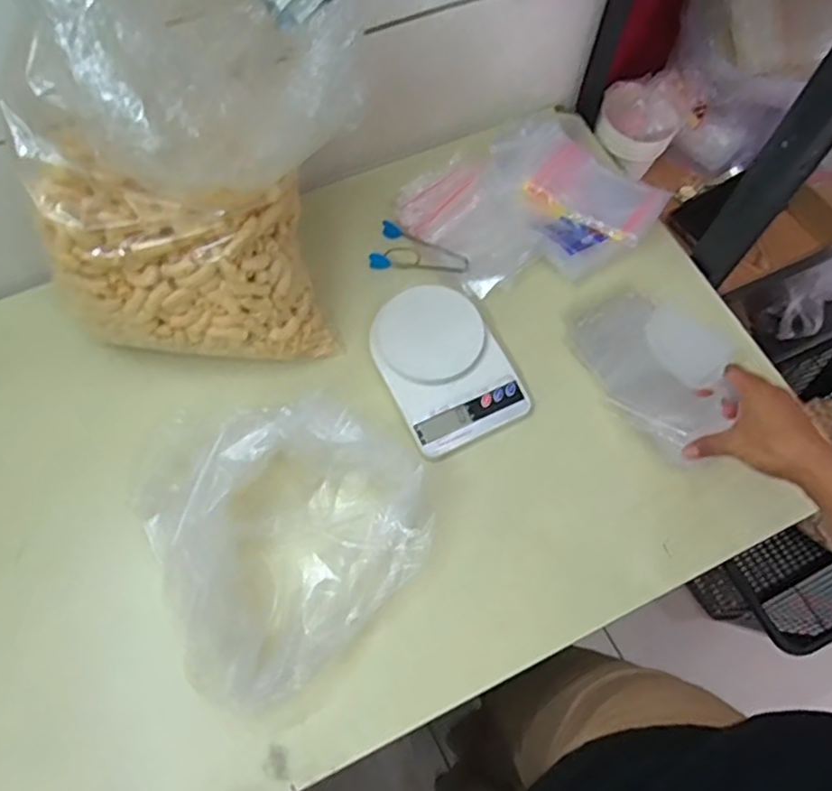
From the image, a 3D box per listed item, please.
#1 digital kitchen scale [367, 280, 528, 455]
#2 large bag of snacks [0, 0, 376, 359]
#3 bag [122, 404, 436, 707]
[{"bbox_3d":[0.028,-0.033,0.683,0.124,0.029,0.171,-26,70,-12],"label":"digital kitchen scale"},{"bbox_3d":[-0.178,-0.233,0.574,0.257,0.334,0.292,7,66,1],"label":"large bag of snacks"},{"bbox_3d":[-0.143,0.111,0.585,0.261,0.091,0.241,41,71,15],"label":"bag"}]

